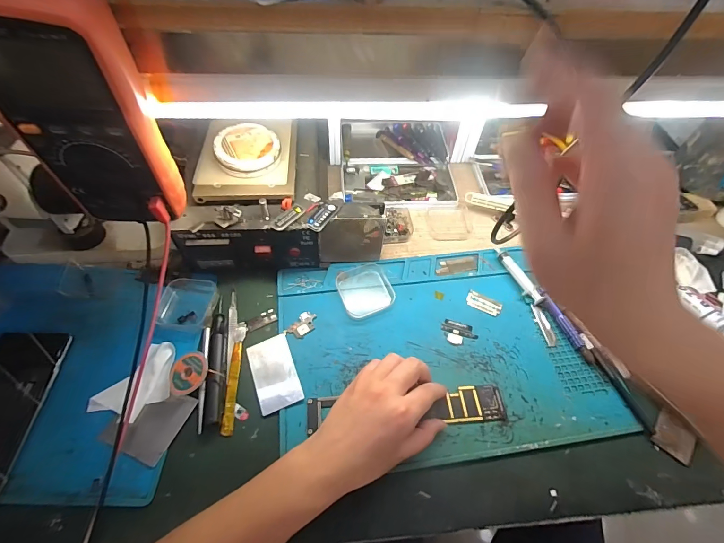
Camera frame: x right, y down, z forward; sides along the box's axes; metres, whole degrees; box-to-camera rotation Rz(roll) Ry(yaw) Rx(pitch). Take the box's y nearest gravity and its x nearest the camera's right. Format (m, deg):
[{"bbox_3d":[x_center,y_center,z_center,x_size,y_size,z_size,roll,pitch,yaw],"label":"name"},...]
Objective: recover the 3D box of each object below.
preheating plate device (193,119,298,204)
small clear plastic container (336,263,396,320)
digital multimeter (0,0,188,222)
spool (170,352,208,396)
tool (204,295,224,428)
[{"bbox_3d":[-0.137,-0.144,0.433,0.110,0.046,0.128,-3,56,-4],"label":"preheating plate device"},{"bbox_3d":[0.004,0.022,0.451,0.063,0.008,0.068,-18,58,-13],"label":"small clear plastic container"},{"bbox_3d":[-0.187,-0.104,0.259,0.087,0.170,0.060,9,56,4],"label":"digital multimeter"},{"bbox_3d":[-0.182,0.106,0.380,0.039,0.010,0.042,1,56,-1],"label":"spool"},{"bbox_3d":[-0.160,0.092,0.397,0.014,0.011,0.141,-7,56,-6],"label":"tool"}]

